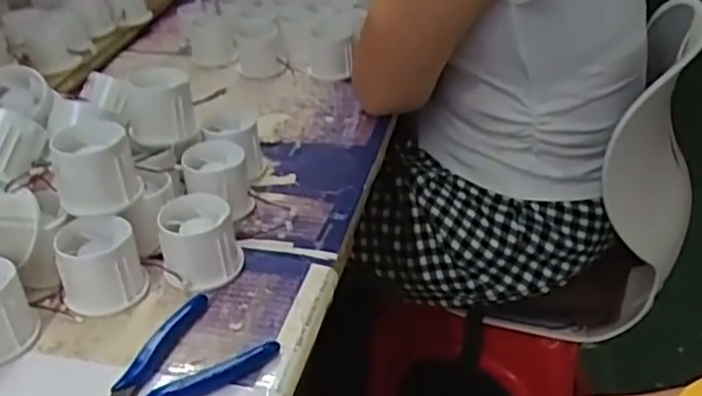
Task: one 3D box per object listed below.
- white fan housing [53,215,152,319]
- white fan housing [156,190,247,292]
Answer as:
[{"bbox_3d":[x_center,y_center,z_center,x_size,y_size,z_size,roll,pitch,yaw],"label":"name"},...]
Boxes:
[{"bbox_3d":[-0.175,0.047,0.477,0.056,0.050,0.053,-21,37,-23],"label":"white fan housing"},{"bbox_3d":[-0.112,0.031,0.501,0.055,0.050,0.055,-15,35,-15],"label":"white fan housing"}]

